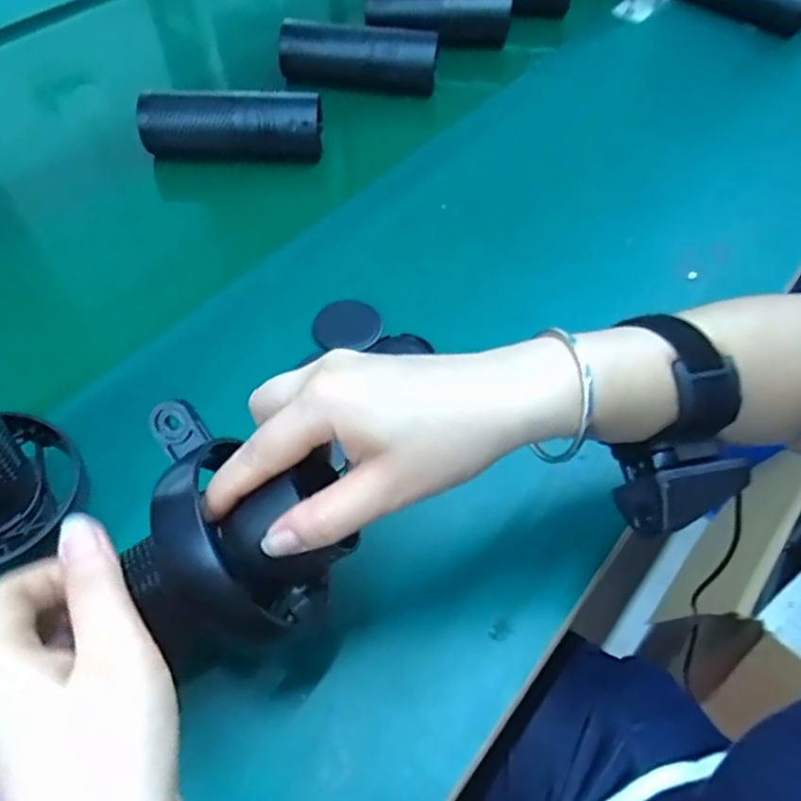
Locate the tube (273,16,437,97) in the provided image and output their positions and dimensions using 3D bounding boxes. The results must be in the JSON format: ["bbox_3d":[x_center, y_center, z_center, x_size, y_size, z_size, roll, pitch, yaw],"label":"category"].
[{"bbox_3d":[-0.043,-0.356,0.680,0.156,0.053,0.063,15,57,7],"label":"tube"}]

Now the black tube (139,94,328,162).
[{"bbox_3d":[-0.155,-0.251,0.601,0.162,0.051,0.038,2,56,-2],"label":"black tube"}]

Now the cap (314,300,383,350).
[{"bbox_3d":[-0.040,-0.057,0.489,0.049,0.009,0.047,2,56,-2],"label":"cap"}]

